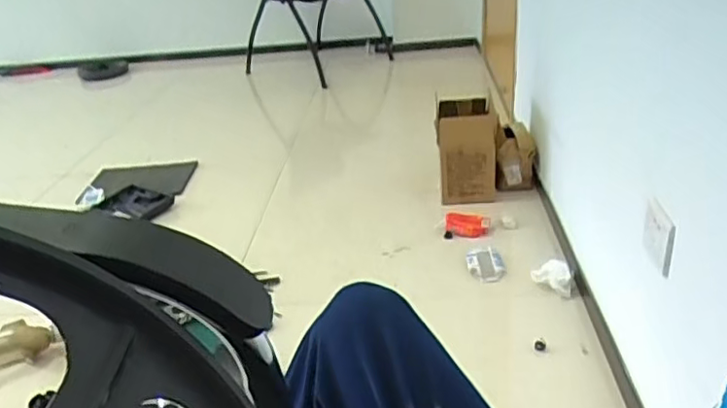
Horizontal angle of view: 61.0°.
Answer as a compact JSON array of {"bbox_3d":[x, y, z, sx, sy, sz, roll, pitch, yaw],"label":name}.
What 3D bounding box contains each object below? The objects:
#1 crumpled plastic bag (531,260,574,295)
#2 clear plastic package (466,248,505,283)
[{"bbox_3d":[0.406,0.159,1.330,0.085,0.062,0.055,4,29,18],"label":"crumpled plastic bag"},{"bbox_3d":[0.285,0.139,1.442,0.083,0.026,0.131,-5,28,1],"label":"clear plastic package"}]

